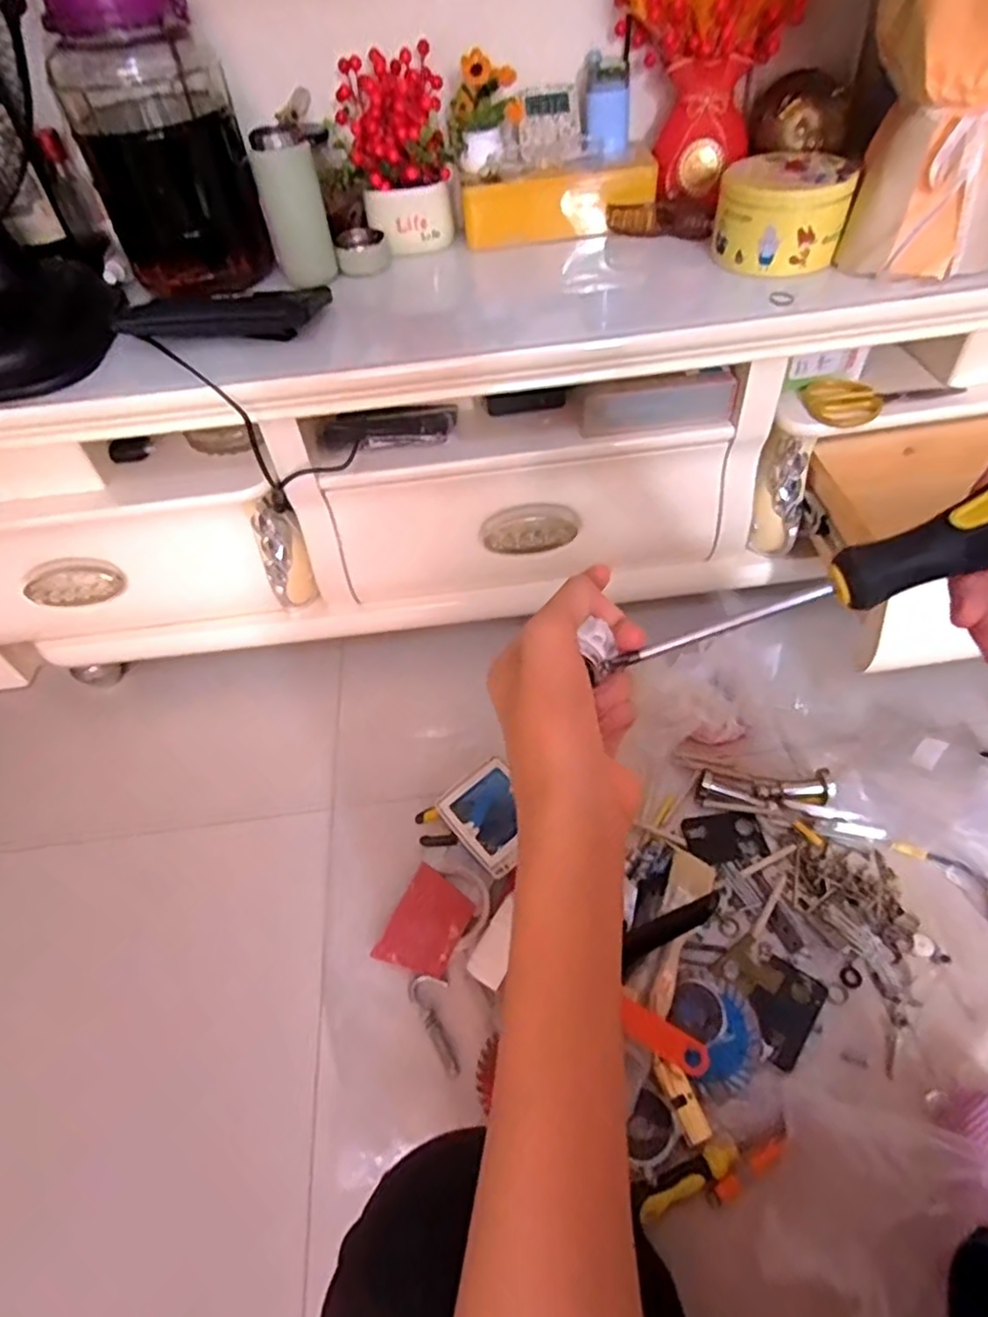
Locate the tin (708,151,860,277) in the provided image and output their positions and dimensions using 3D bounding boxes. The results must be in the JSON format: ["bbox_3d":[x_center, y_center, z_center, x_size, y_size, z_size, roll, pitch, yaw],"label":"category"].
[{"bbox_3d":[0.306,-0.475,0.721,0.131,0.079,0.116,11,52,15],"label":"tin"}]

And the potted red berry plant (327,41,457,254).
[{"bbox_3d":[-0.120,-0.591,0.799,0.135,0.172,0.084,-7,50,1],"label":"potted red berry plant"}]

